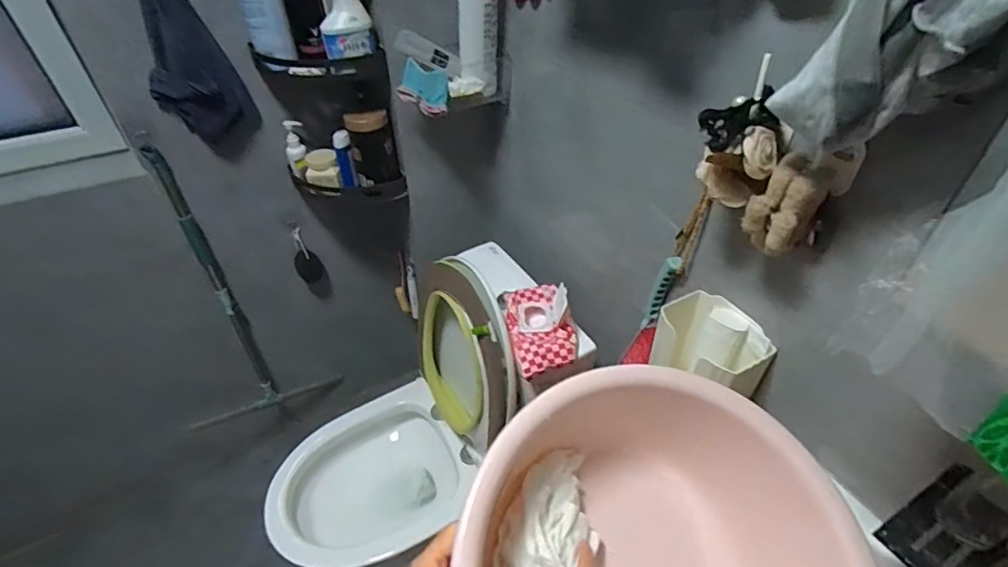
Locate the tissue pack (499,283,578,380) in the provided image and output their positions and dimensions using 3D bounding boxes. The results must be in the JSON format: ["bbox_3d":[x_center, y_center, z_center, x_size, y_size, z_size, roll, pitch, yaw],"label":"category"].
[{"bbox_3d":[0.069,0.076,0.900,0.120,0.061,0.203,-6,41,-5],"label":"tissue pack"}]

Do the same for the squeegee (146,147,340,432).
[{"bbox_3d":[-0.715,0.062,1.279,0.403,0.799,0.124,-25,46,-25],"label":"squeegee"}]

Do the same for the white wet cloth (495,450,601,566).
[{"bbox_3d":[0.035,0.283,0.503,0.084,0.056,0.220,5,58,7],"label":"white wet cloth"}]

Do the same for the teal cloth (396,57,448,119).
[{"bbox_3d":[-0.153,-0.370,0.946,0.112,0.077,0.048,32,50,32],"label":"teal cloth"}]

